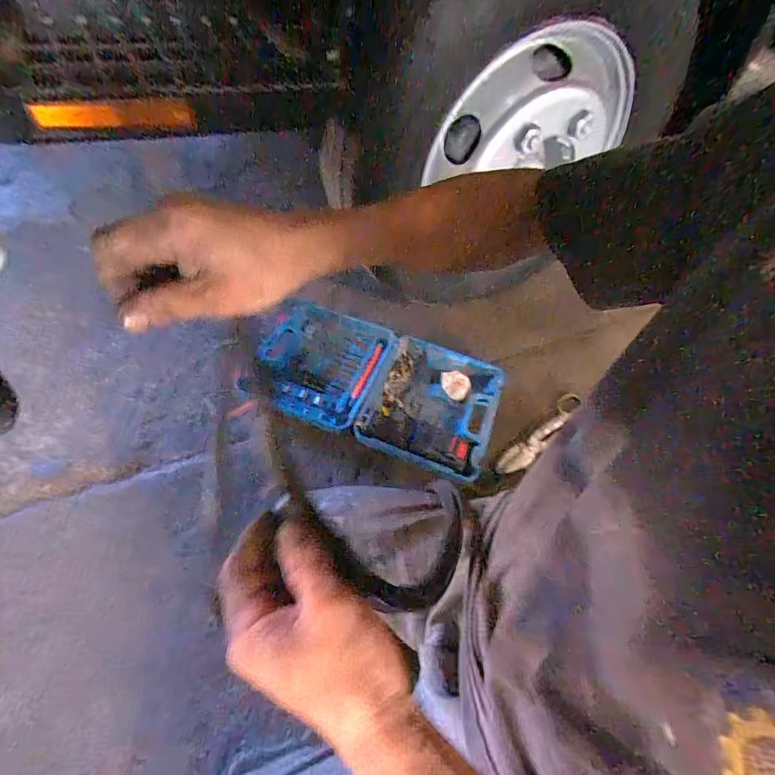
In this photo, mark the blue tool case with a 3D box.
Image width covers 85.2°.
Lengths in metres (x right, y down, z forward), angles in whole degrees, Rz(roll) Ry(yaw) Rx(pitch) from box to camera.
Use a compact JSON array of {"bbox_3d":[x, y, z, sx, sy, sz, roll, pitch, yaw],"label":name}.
[{"bbox_3d":[-0.025,-0.015,0.887,0.508,0.047,0.299,21,53,7],"label":"blue tool case"}]

